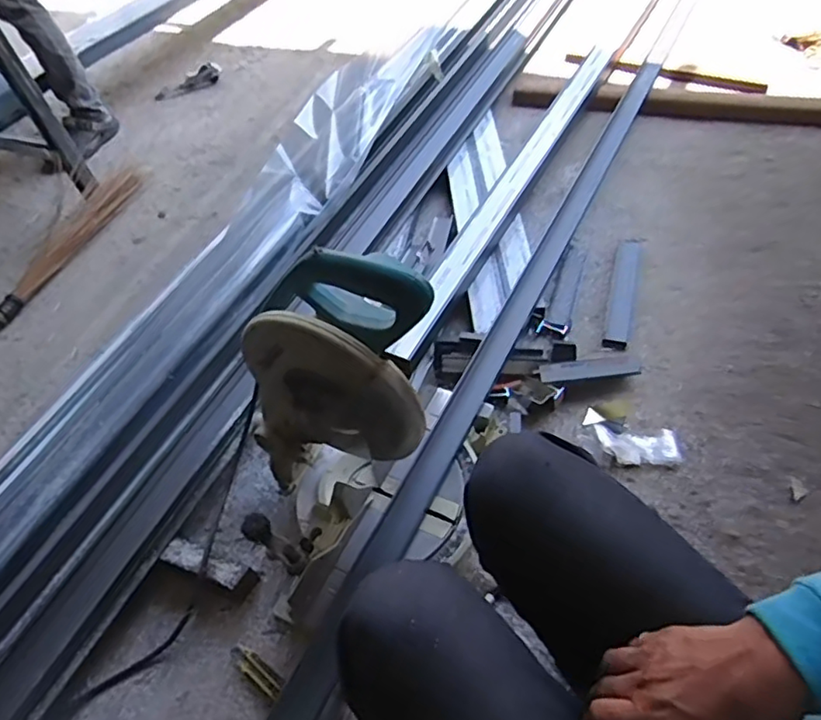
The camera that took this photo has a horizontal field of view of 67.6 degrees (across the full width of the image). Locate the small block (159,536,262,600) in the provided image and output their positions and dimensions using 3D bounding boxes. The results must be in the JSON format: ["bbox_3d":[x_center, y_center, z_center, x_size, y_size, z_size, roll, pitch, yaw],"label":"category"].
[{"bbox_3d":[-0.333,0.341,1.016,0.156,0.050,0.050,15,56,20],"label":"small block"}]

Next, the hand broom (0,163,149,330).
[{"bbox_3d":[-0.915,-0.316,1.651,0.094,0.062,0.575,11,55,18],"label":"hand broom"}]

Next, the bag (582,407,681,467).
[{"bbox_3d":[0.389,0.135,1.075,0.168,0.039,0.103,14,56,19],"label":"bag"}]

